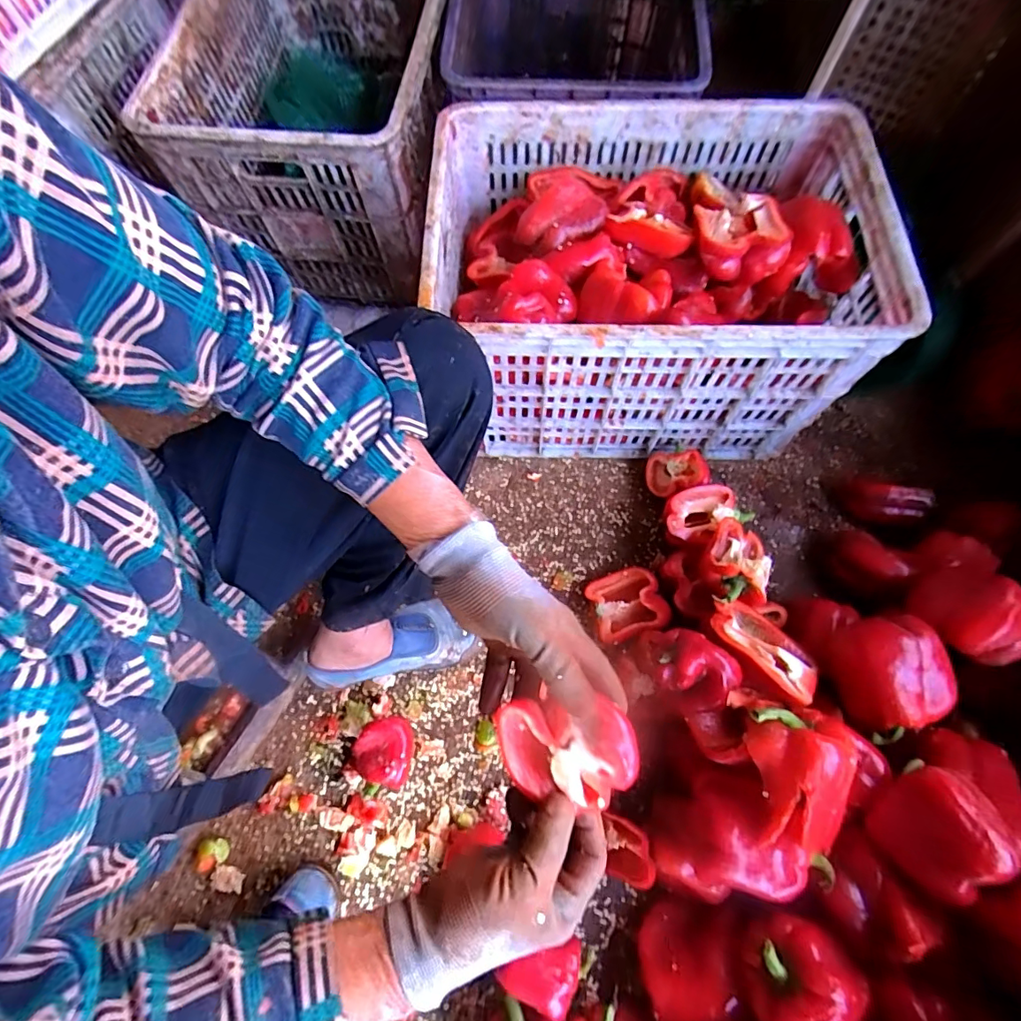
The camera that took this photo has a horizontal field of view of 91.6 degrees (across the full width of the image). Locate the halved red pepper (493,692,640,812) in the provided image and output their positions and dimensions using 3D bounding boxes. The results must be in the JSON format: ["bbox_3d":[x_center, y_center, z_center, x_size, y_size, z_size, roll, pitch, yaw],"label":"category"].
[{"bbox_3d":[0.037,0.165,0.336,0.093,0.040,0.063,3,68,3],"label":"halved red pepper"}]

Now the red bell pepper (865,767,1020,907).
[{"bbox_3d":[0.366,0.268,0.421,0.095,0.060,0.074,-40,72,-13],"label":"red bell pepper"}]

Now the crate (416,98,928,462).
[{"bbox_3d":[0.168,-0.281,0.676,0.503,0.289,0.347,3,68,3],"label":"crate"}]

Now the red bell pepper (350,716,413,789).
[{"bbox_3d":[-0.151,0.286,0.593,0.079,0.058,0.080,23,71,11],"label":"red bell pepper"}]

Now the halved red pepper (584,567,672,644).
[{"bbox_3d":[0.152,0.123,0.651,0.092,0.028,0.092,-25,45,7],"label":"halved red pepper"}]

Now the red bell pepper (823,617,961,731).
[{"bbox_3d":[0.395,0.168,0.521,0.091,0.087,0.110,-10,68,-2],"label":"red bell pepper"}]

